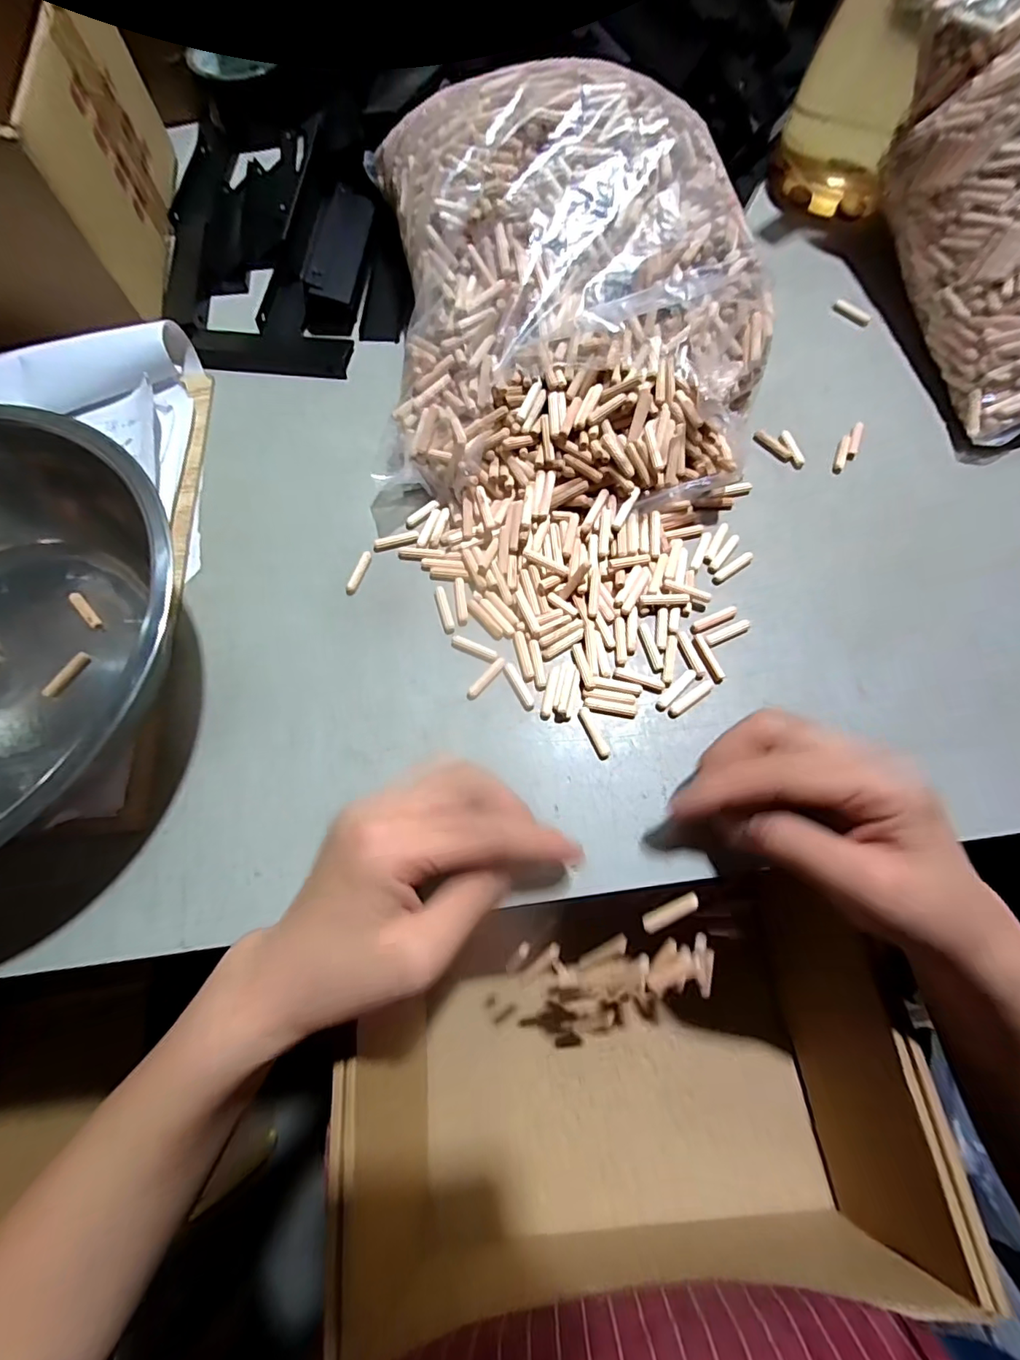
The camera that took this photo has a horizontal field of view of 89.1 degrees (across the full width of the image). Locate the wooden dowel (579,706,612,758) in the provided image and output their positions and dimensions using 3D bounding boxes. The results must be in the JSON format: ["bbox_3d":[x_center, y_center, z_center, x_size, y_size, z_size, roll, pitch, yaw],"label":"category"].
[{"bbox_3d":[0.047,0.029,0.290,0.007,0.004,0.030,-24,72,-8],"label":"wooden dowel"}]

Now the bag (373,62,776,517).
[{"bbox_3d":[0.033,-0.251,0.332,0.238,0.112,0.270,-3,71,-1],"label":"bag"}]

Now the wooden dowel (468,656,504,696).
[{"bbox_3d":[-0.013,-0.002,0.302,0.006,0.006,0.029,40,75,13],"label":"wooden dowel"}]

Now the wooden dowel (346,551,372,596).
[{"bbox_3d":[-0.095,-0.068,0.325,0.006,0.004,0.031,19,72,6],"label":"wooden dowel"}]

